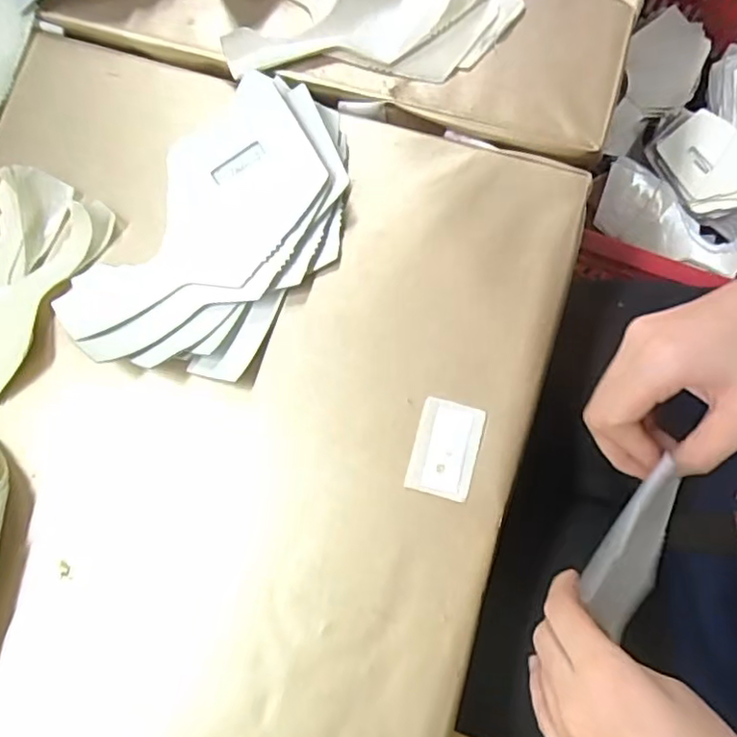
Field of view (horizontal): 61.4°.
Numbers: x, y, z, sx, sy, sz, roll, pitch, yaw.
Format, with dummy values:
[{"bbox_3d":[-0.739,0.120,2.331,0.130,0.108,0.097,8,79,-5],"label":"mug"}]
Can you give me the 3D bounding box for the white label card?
[{"bbox_3d":[0.045,0.046,0.357,0.036,0.004,0.054,14,78,4],"label":"white label card"}]

